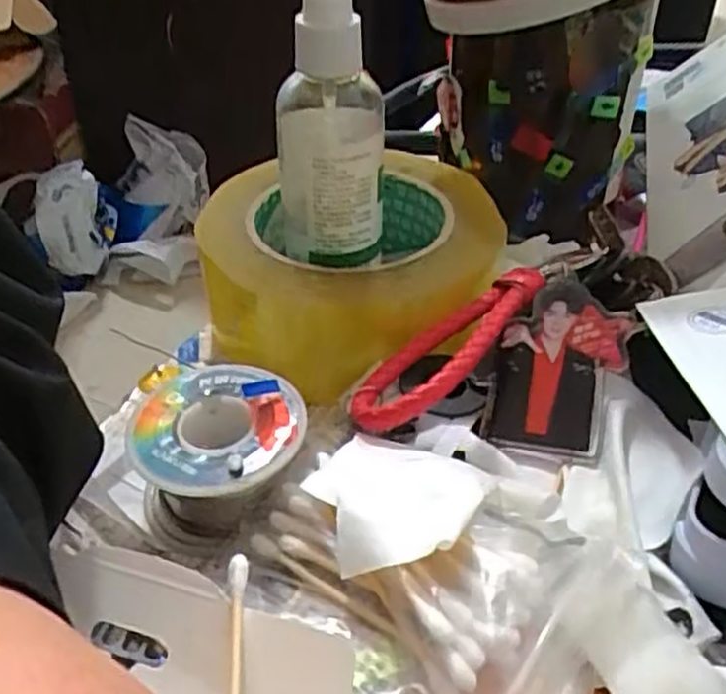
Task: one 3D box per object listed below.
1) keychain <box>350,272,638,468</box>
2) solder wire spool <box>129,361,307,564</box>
[{"bbox_3d":[0.066,0.005,0.254,0.039,0.005,0.069,9,61,31],"label":"keychain"},{"bbox_3d":[-0.045,0.034,0.243,0.051,0.034,0.052,-1,39,1],"label":"solder wire spool"}]

